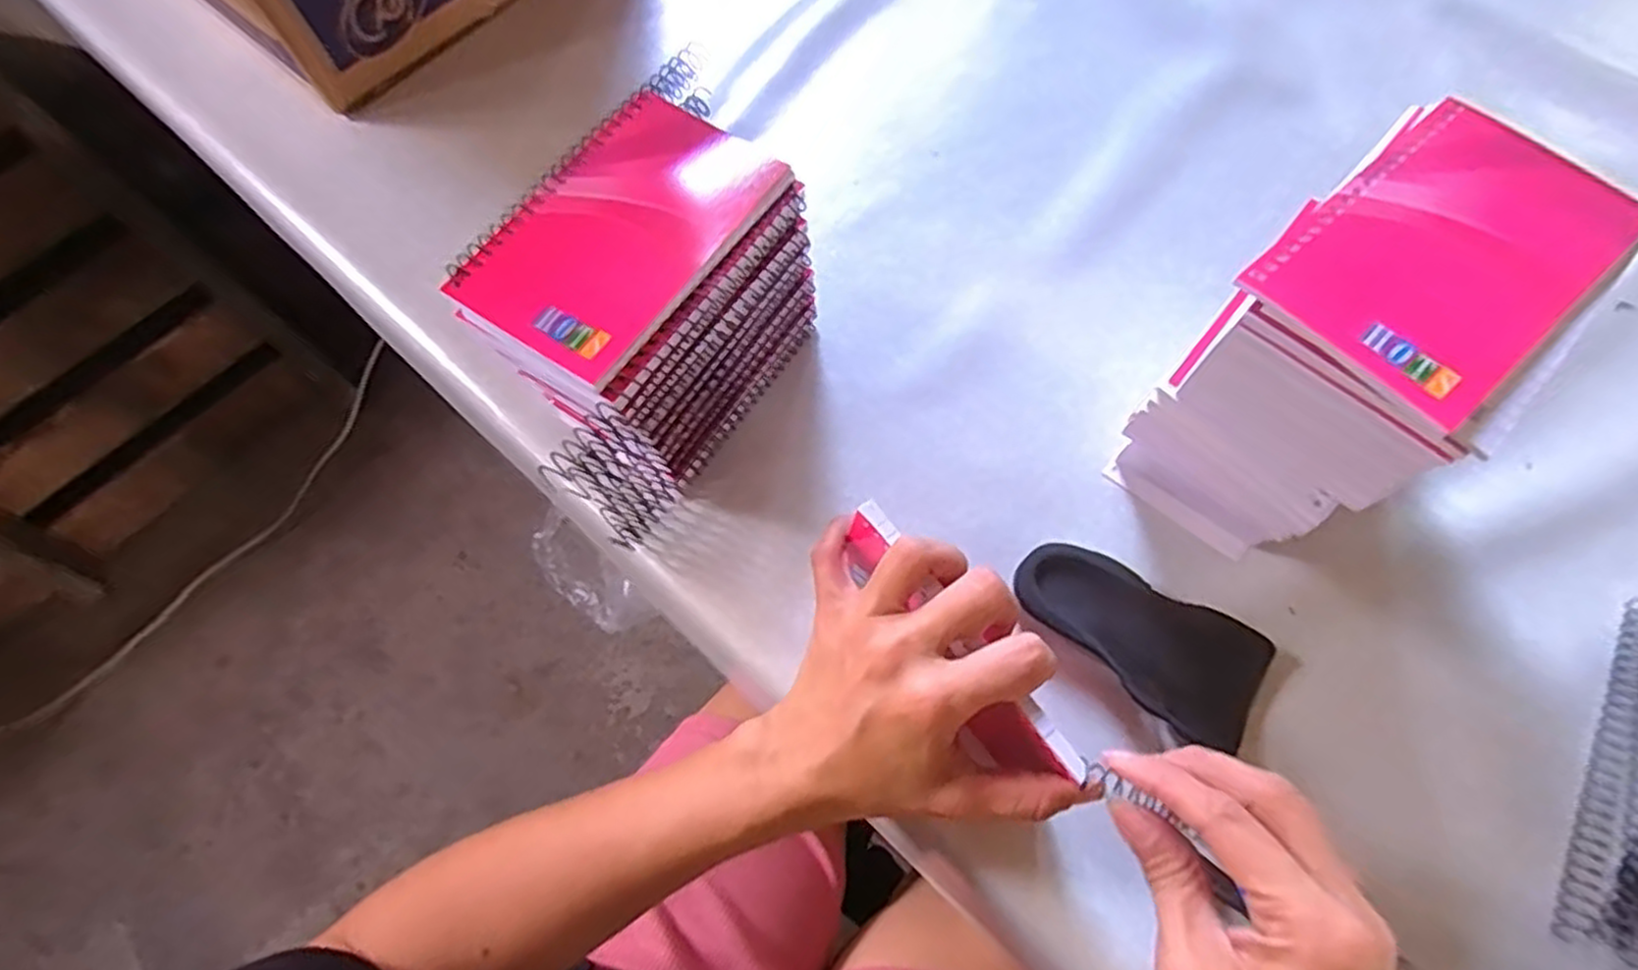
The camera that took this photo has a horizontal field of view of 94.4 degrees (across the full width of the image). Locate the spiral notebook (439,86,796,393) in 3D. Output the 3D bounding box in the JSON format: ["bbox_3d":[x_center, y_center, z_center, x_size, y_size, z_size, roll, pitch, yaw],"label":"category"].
[{"bbox_3d":[-0.082,-0.108,0.316,0.084,0.014,0.129,32,73,13],"label":"spiral notebook"}]

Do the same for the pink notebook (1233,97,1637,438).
[{"bbox_3d":[0.218,-0.083,0.262,0.127,0.010,0.079,-39,72,-13],"label":"pink notebook"}]

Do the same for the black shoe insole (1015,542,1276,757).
[{"bbox_3d":[0.150,0.073,0.359,0.118,0.016,0.055,26,71,11],"label":"black shoe insole"}]

